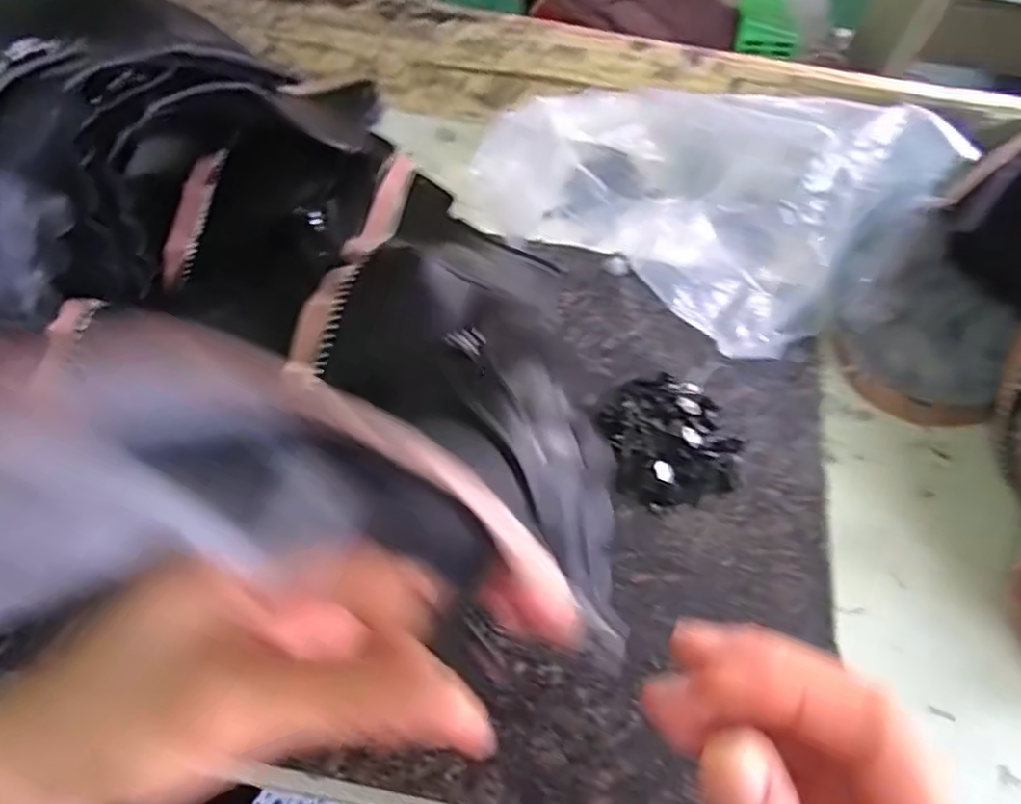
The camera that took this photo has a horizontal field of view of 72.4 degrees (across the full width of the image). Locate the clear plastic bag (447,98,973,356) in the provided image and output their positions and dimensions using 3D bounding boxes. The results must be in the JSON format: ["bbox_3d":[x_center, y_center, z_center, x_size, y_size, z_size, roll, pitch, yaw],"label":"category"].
[{"bbox_3d":[0.118,-0.140,0.467,0.271,0.100,0.134,25,59,13],"label":"clear plastic bag"}]

